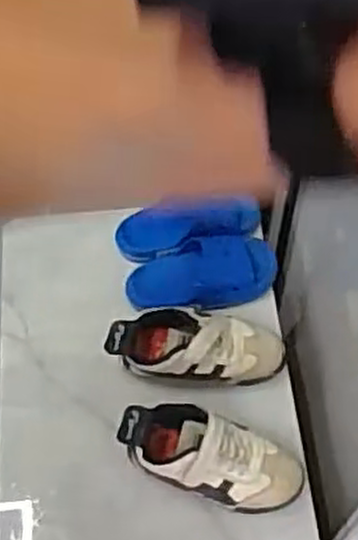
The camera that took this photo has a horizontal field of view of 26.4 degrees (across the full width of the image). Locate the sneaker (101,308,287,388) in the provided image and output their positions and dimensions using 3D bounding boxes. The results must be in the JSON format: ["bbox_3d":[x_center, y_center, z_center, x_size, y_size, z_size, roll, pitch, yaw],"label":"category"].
[{"bbox_3d":[0.018,0.079,0.819,0.183,0.068,0.071,-1,59,0],"label":"sneaker"}]

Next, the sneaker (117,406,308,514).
[{"bbox_3d":[0.032,0.196,0.776,0.178,0.084,0.076,18,61,11],"label":"sneaker"}]

